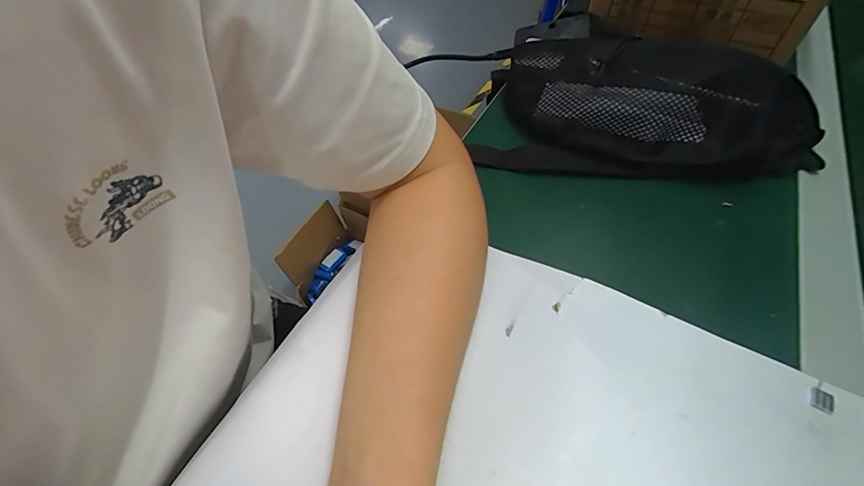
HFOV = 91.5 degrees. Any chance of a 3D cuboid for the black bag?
[{"bbox_3d":[0.196,-0.127,0.383,0.279,0.077,0.136,11,53,9],"label":"black bag"}]

